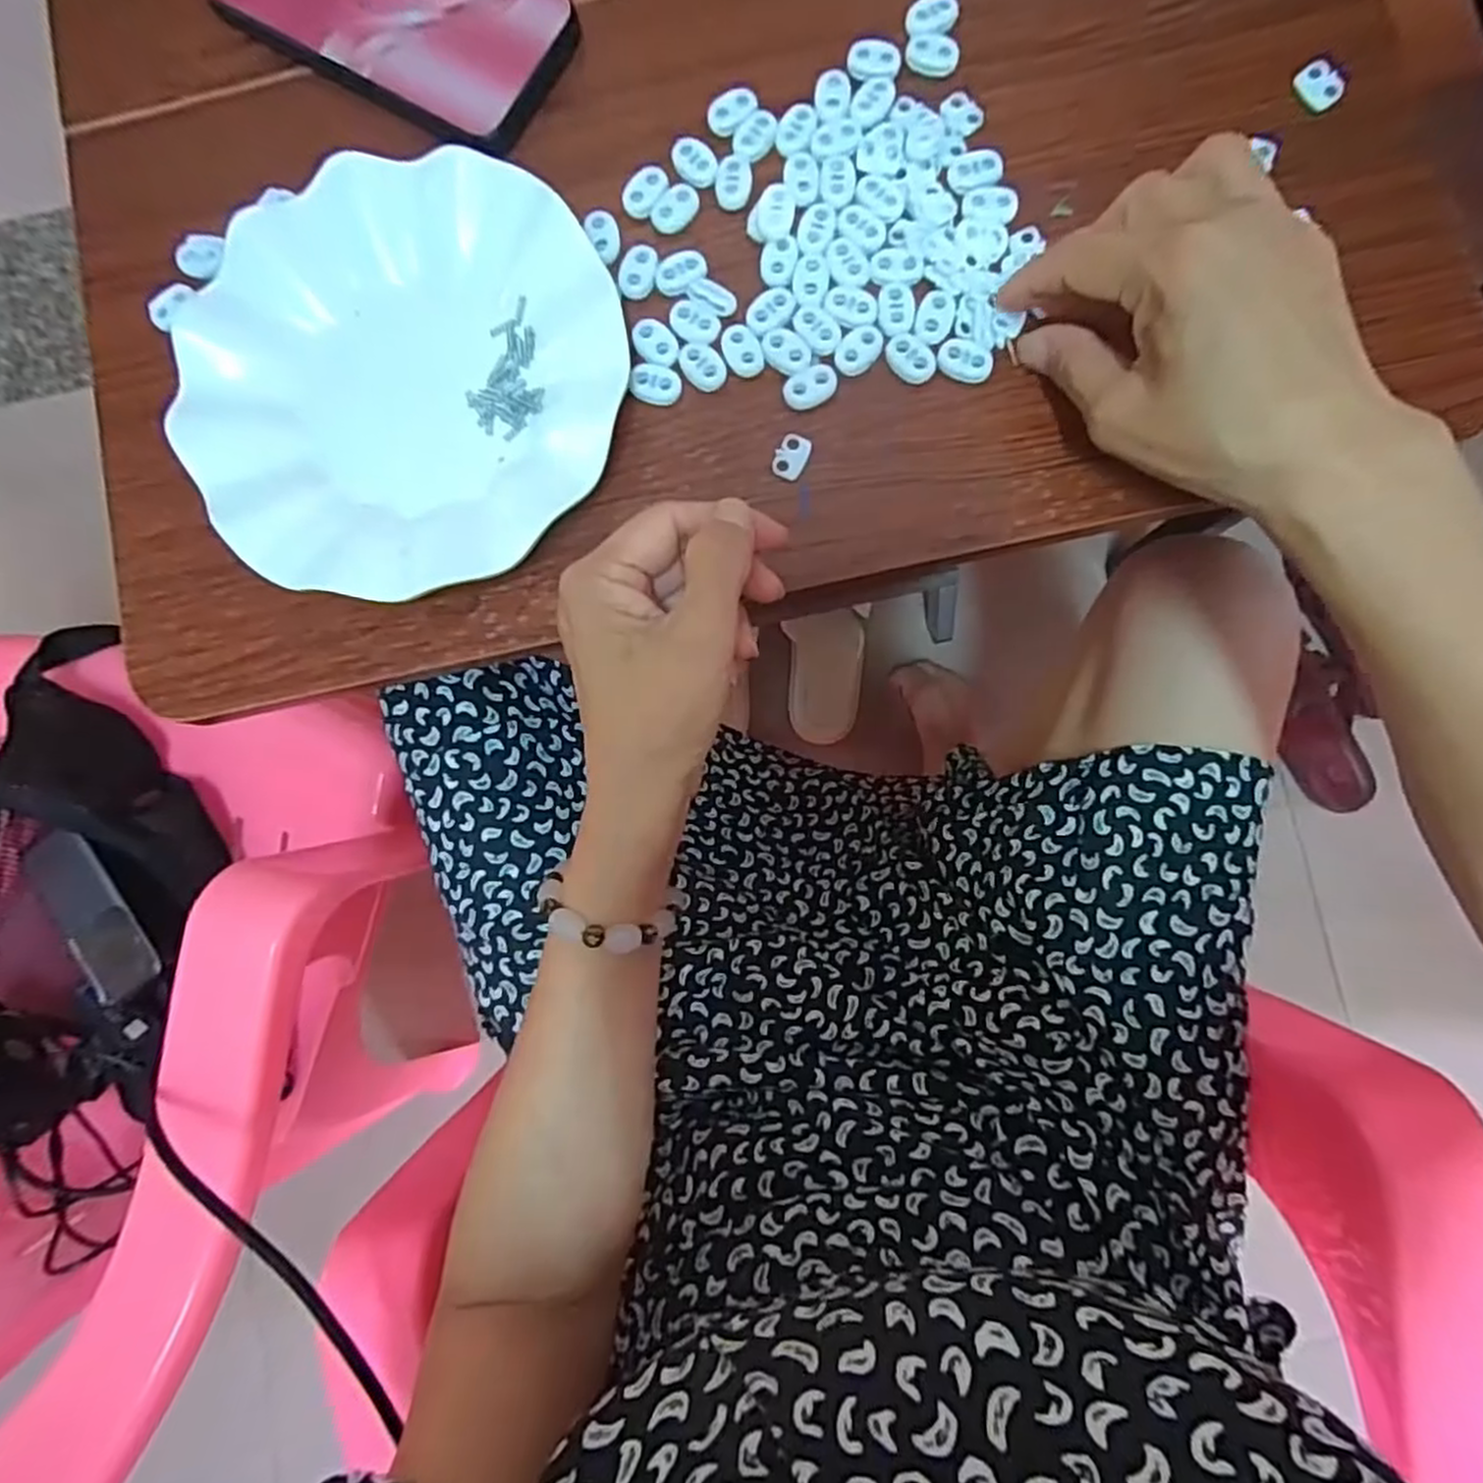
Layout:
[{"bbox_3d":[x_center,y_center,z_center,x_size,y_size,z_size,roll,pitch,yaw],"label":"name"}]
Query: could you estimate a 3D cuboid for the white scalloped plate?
[{"bbox_3d":[-0.143,-0.151,0.318,0.178,0.022,0.188,0,86,3],"label":"white scalloped plate"}]

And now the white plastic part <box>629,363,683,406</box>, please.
[{"bbox_3d":[-0.036,-0.153,0.320,0.021,0.008,0.015,3,86,3],"label":"white plastic part"}]

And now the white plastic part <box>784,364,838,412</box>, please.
[{"bbox_3d":[0.029,-0.150,0.317,0.023,0.007,0.014,-31,85,1],"label":"white plastic part"}]

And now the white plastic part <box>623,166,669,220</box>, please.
[{"bbox_3d":[-0.042,-0.241,0.327,0.015,0.004,0.023,26,88,4],"label":"white plastic part"}]

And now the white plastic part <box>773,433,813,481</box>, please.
[{"bbox_3d":[0.022,-0.120,0.318,0.013,0.005,0.020,22,88,4],"label":"white plastic part"}]

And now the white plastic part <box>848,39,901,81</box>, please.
[{"bbox_3d":[0.057,-0.293,0.323,0.023,0.004,0.017,1,86,3],"label":"white plastic part"}]

